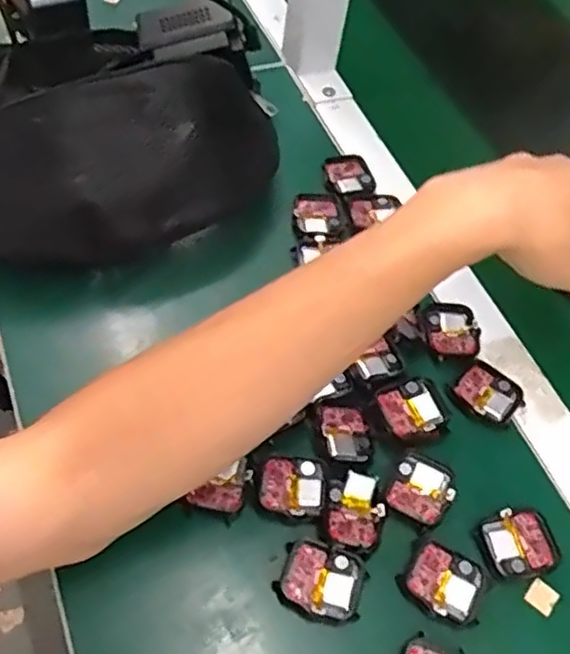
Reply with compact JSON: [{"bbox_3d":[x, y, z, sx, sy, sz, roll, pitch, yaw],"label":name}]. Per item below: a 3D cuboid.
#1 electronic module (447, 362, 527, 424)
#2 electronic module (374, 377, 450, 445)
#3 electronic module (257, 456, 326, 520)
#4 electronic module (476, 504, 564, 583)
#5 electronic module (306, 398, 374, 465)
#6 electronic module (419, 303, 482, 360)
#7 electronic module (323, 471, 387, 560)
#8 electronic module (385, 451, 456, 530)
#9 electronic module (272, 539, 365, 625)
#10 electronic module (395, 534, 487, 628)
[{"bbox_3d":[0.135,0.044,0.459,0.043,0.006,0.043,40,59,18],"label":"electronic module"},{"bbox_3d":[0.082,0.054,0.440,0.041,0.013,0.039,-18,60,-19],"label":"electronic module"},{"bbox_3d":[0.004,0.093,0.409,0.039,0.005,0.035,9,55,-2],"label":"electronic module"},{"bbox_3d":[0.138,0.127,0.406,0.045,0.006,0.037,-13,58,-17],"label":"electronic module"},{"bbox_3d":[0.036,0.063,0.430,0.033,0.008,0.043,-11,58,-15],"label":"electronic module"},{"bbox_3d":[0.116,0.003,0.485,0.039,0.007,0.043,-3,56,-10],"label":"electronic module"},{"bbox_3d":[0.040,0.107,0.402,0.034,0.011,0.043,20,55,6],"label":"electronic module"},{"bbox_3d":[0.083,0.098,0.418,0.035,0.004,0.040,31,57,13],"label":"electronic module"},{"bbox_3d":[0.020,0.140,0.382,0.045,0.006,0.038,16,55,3],"label":"electronic module"},{"bbox_3d":[0.091,0.142,0.389,0.044,0.004,0.038,35,58,16],"label":"electronic module"}]

